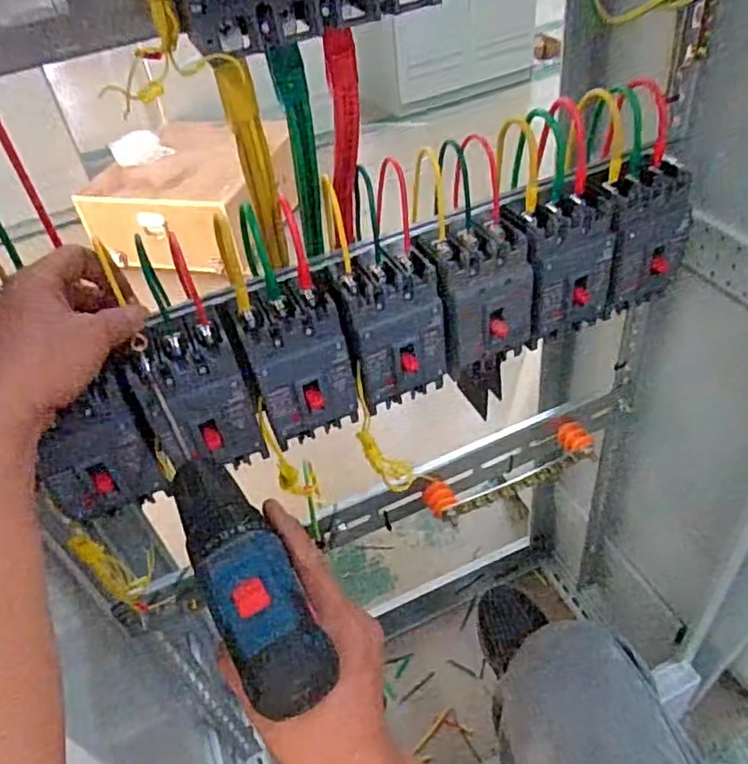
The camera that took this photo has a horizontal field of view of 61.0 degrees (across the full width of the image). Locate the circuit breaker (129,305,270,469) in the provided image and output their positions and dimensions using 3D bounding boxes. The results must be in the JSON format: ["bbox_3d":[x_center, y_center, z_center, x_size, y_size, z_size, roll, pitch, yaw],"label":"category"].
[{"bbox_3d":[-0.135,0.014,0.493,0.073,0.109,0.064,-21,44,-14],"label":"circuit breaker"}]

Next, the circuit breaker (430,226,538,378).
[{"bbox_3d":[0.093,-0.071,0.552,0.085,0.108,0.056,-19,44,-12],"label":"circuit breaker"}]

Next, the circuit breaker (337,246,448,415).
[{"bbox_3d":[0.017,-0.043,0.538,0.077,0.116,0.061,-16,43,-9],"label":"circuit breaker"}]

